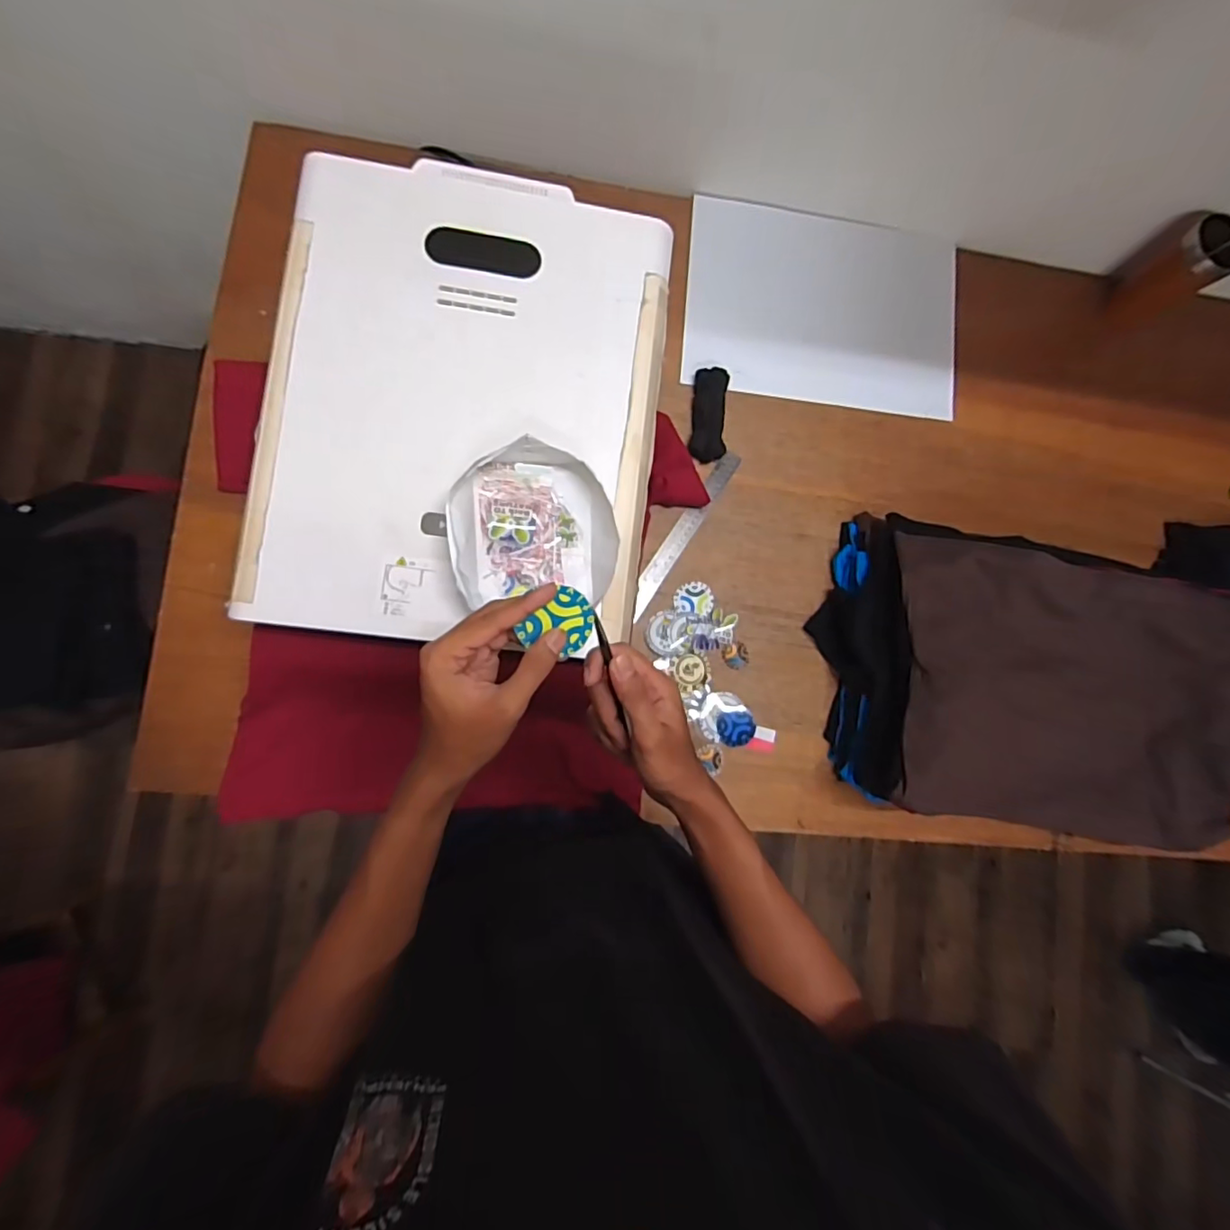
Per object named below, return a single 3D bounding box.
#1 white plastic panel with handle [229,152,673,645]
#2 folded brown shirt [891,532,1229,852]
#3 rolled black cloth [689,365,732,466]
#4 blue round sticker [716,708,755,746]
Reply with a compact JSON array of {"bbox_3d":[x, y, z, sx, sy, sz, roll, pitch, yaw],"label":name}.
[{"bbox_3d":[-0.156,-0.227,0.606,0.403,0.027,0.497,7,84,-7],"label":"white plastic panel with handle"},{"bbox_3d":[0.572,0.106,0.708,0.499,0.058,0.332,12,92,-8],"label":"folded brown shirt"},{"bbox_3d":[0.132,-0.278,0.799,0.045,0.030,0.125,6,84,-8],"label":"rolled black cloth"},{"bbox_3d":[0.163,0.153,0.775,0.050,0.004,0.050,0,92,-1],"label":"blue round sticker"}]

